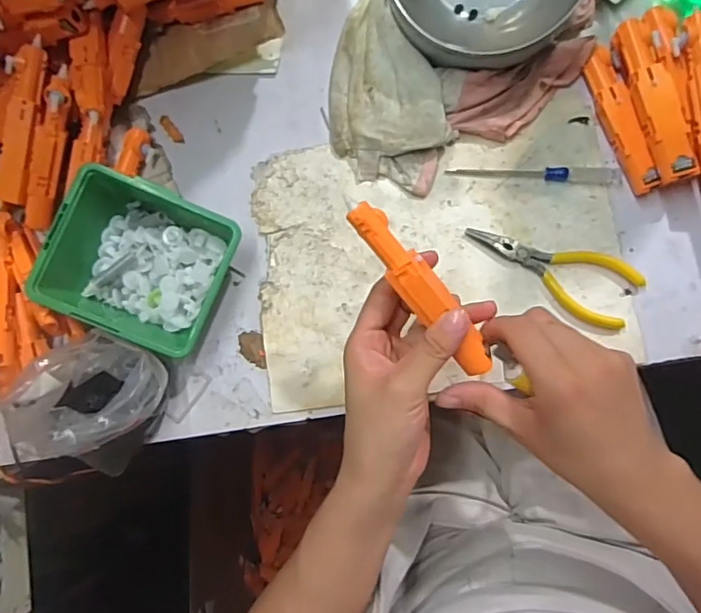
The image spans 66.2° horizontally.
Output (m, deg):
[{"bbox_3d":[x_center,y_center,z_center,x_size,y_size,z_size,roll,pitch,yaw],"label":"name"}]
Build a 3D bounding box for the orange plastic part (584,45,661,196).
[{"bbox_3d":[0.202,-0.138,0.401,0.021,0.023,0.112,-17,82,4],"label":"orange plastic part"}]

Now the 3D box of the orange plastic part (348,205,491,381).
[{"bbox_3d":[0.042,-0.009,0.307,0.023,0.014,0.121,-40,102,1],"label":"orange plastic part"}]

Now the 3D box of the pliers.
[{"bbox_3d":[0.148,-0.030,0.404,0.127,0.009,0.049,28,87,9],"label":"pliers"}]

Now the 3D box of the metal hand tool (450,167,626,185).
[{"bbox_3d":[0.140,-0.102,0.413,0.129,0.010,0.012,4,84,7],"label":"metal hand tool"}]

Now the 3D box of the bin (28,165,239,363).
[{"bbox_3d":[-0.158,-0.032,0.414,0.124,0.067,0.115,22,86,10],"label":"bin"}]

